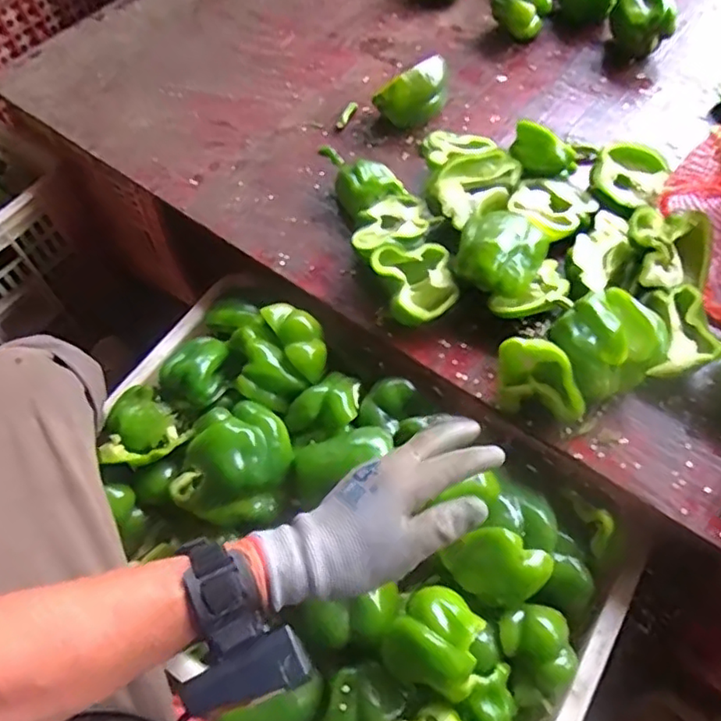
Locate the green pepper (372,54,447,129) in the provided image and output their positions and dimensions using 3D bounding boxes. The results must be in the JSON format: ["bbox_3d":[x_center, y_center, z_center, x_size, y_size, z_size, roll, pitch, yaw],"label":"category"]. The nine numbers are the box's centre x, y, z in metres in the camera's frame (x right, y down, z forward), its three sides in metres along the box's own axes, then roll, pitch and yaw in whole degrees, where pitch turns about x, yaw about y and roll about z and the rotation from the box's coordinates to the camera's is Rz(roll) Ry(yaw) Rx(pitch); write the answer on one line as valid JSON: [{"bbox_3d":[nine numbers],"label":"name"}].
[{"bbox_3d":[0.067,-0.309,0.728,0.094,0.064,0.044,-31,61,-14],"label":"green pepper"}]

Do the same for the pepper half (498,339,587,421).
[{"bbox_3d":[0.152,0.018,0.525,0.077,0.060,0.046,19,61,15],"label":"pepper half"}]

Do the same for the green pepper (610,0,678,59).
[{"bbox_3d":[0.349,-0.416,0.771,0.060,0.072,0.069,-5,58,1],"label":"green pepper"}]

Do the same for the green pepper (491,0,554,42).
[{"bbox_3d":[0.203,-0.447,0.797,0.077,0.078,0.060,12,60,11],"label":"green pepper"}]

